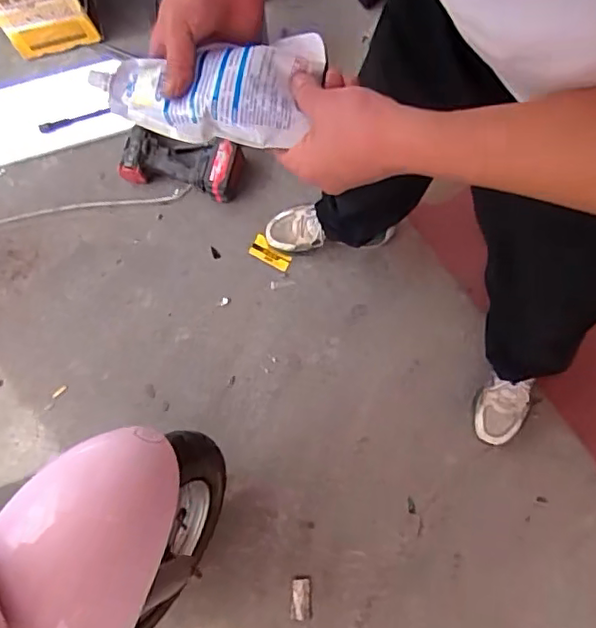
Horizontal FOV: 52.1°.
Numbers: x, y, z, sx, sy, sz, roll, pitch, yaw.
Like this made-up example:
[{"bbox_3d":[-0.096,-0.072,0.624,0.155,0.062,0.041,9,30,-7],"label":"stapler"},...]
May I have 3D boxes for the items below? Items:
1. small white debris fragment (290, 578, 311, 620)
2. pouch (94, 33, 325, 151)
[{"bbox_3d":[0.005,0.559,1.192,0.038,0.004,0.074,-2,77,1],"label":"small white debris fragment"},{"bbox_3d":[-0.076,-0.179,0.489,0.183,0.030,0.082,3,74,13],"label":"pouch"}]

